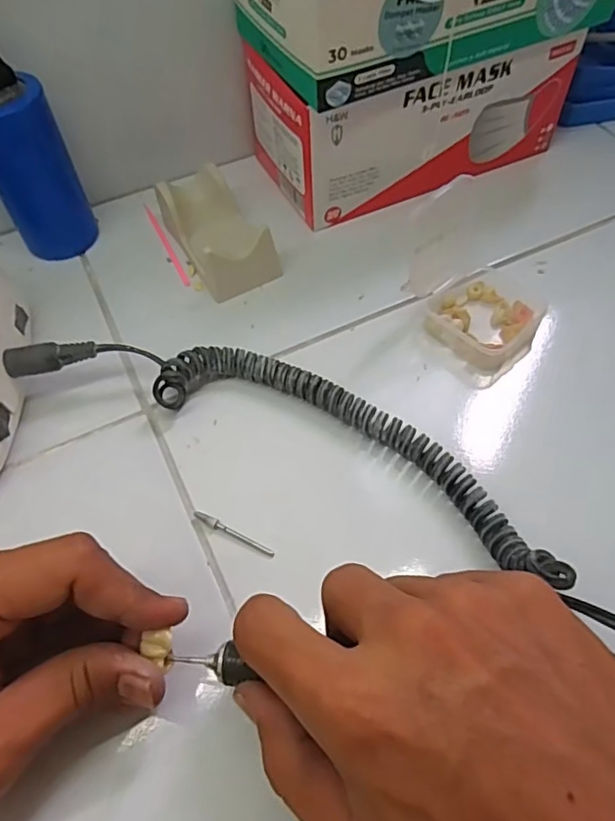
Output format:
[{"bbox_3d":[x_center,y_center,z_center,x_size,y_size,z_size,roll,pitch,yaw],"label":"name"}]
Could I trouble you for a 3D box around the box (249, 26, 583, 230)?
[{"bbox_3d":[0.069,-0.212,0.406,0.207,0.084,0.098,-21,58,-12],"label":"box"}]

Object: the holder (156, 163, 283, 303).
[{"bbox_3d":[-0.059,-0.117,0.377,0.050,0.033,0.088,-27,59,-15],"label":"holder"}]

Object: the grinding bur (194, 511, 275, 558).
[{"bbox_3d":[-0.036,0.059,0.277,0.045,0.004,0.005,25,61,18],"label":"grinding bur"}]

